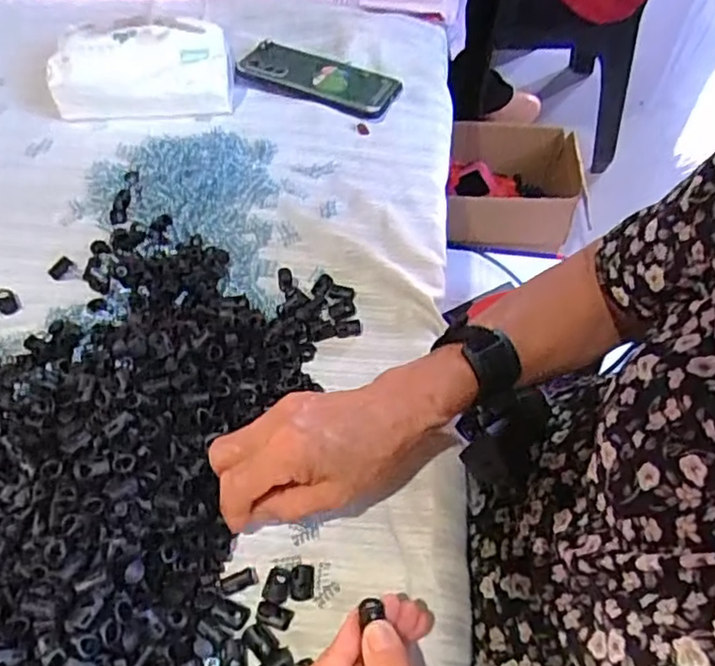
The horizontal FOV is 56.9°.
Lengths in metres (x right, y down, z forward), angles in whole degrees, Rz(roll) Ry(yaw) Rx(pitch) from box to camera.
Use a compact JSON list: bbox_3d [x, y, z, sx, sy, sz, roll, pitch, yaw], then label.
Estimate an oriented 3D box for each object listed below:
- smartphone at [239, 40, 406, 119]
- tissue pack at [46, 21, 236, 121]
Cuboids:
[{"bbox_3d":[-0.040,-0.265,0.685,0.162,0.009,0.083,19,51,6],"label":"smartphone"},{"bbox_3d":[-0.211,-0.260,0.649,0.173,0.071,0.071,-5,56,-4],"label":"tissue pack"}]

